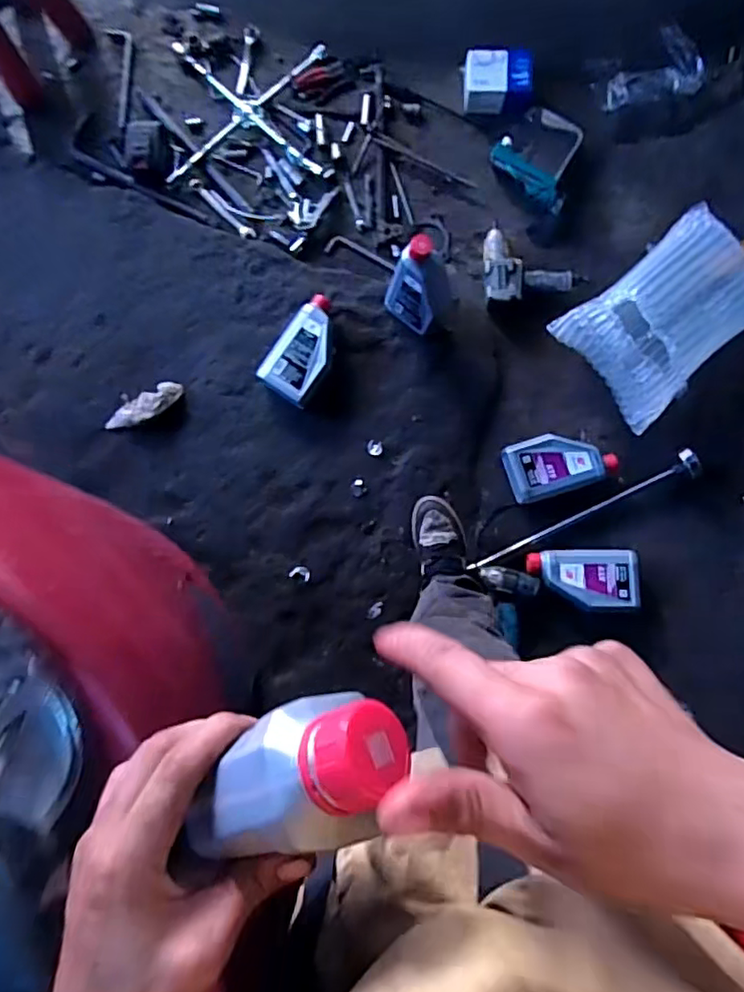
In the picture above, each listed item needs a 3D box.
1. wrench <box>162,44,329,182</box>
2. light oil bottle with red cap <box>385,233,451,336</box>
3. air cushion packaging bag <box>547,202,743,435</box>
[{"bbox_3d":[-0.297,-0.903,1.450,0.378,0.043,0.346,3,83,2],"label":"wrench"},{"bbox_3d":[0.095,-0.431,1.263,0.085,0.242,0.129,-44,84,-4],"label":"light oil bottle with red cap"},{"bbox_3d":[0.631,-0.384,1.295,0.384,0.136,0.292,-40,84,-4],"label":"air cushion packaging bag"}]

